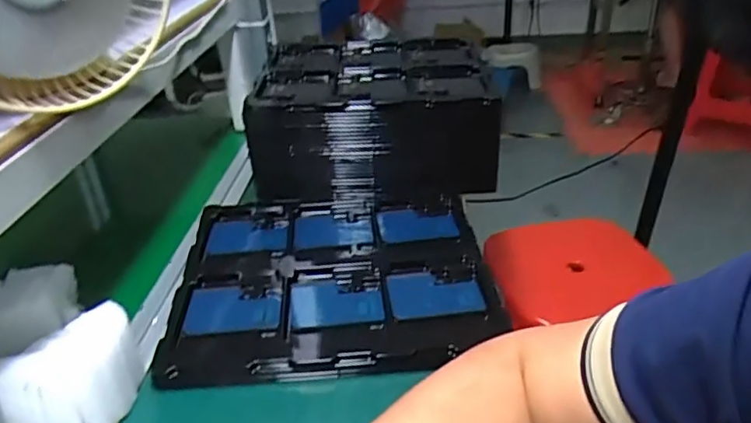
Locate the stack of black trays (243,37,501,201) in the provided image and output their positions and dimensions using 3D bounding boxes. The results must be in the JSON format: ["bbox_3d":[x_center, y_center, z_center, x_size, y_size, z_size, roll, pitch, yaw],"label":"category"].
[{"bbox_3d":[-0.004,-0.144,0.816,0.309,0.137,0.270,1,32,6],"label":"stack of black trays"}]

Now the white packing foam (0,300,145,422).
[{"bbox_3d":[-0.241,0.133,0.458,0.068,0.058,0.114,21,39,33],"label":"white packing foam"}]

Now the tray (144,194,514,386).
[{"bbox_3d":[-0.042,0.064,0.615,0.317,0.027,0.285,-5,32,-3],"label":"tray"}]

